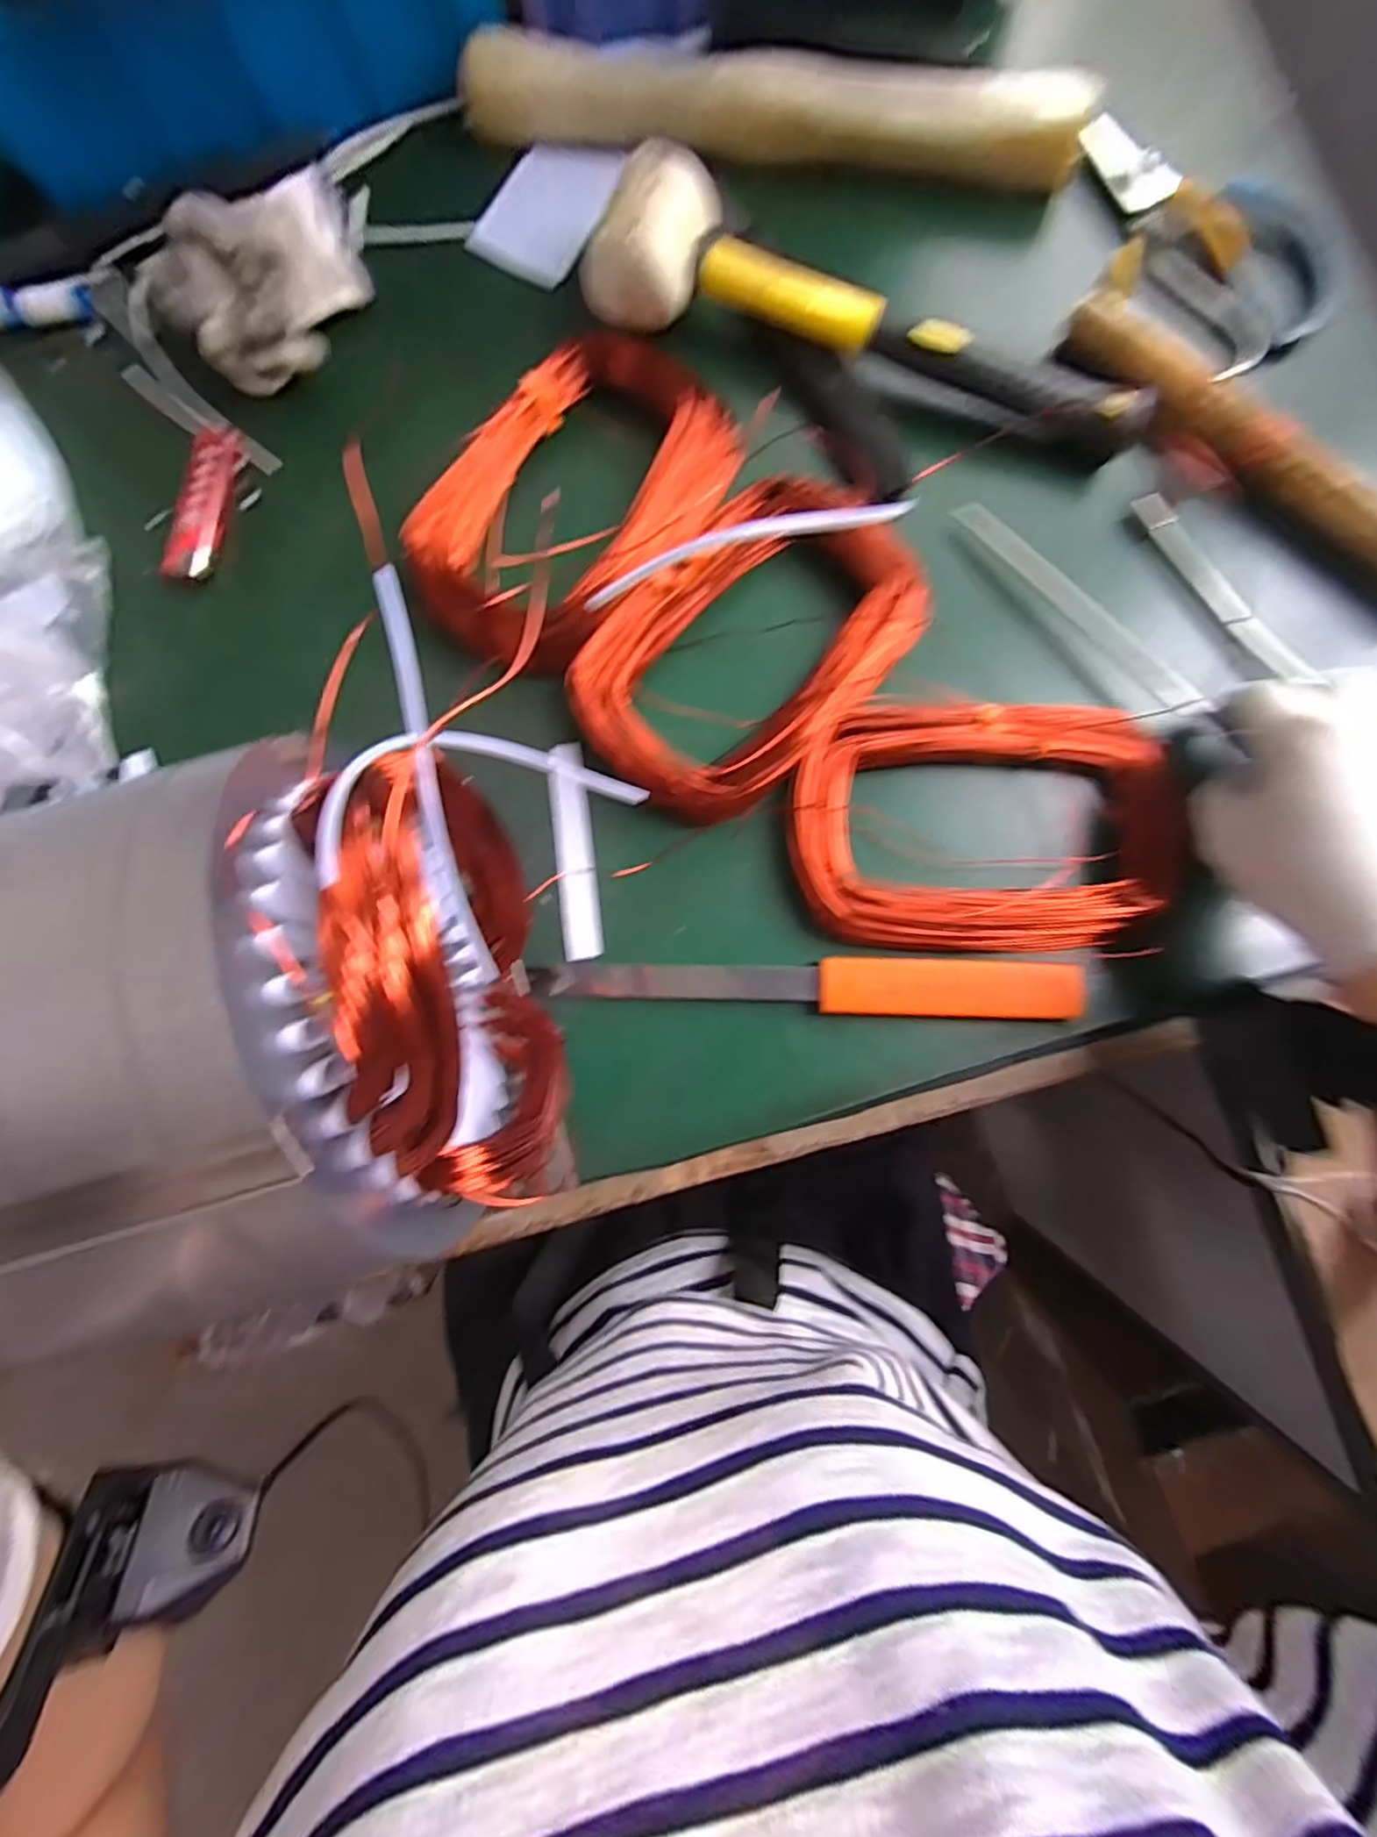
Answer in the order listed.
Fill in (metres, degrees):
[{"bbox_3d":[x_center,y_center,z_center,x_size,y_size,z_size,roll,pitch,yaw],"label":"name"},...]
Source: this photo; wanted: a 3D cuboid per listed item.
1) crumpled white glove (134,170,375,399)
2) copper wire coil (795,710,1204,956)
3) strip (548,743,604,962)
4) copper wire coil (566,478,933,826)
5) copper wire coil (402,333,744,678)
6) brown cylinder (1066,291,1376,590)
[{"bbox_3d":[-0.232,-0.340,0.339,0.109,0.042,0.105,0,86,2],"label":"crumpled white glove"},{"bbox_3d":[0.138,-0.045,0.302,0.174,0.020,0.116,2,87,1],"label":"copper wire coil"},{"bbox_3d":[-0.058,-0.035,0.322,0.019,0.004,0.109,-7,85,1],"label":"strip"},{"bbox_3d":[0.024,-0.132,0.311,0.169,0.028,0.125,-43,86,-2],"label":"copper wire coil"},{"bbox_3d":[-0.061,-0.212,0.323,0.122,0.020,0.172,41,88,4],"label":"copper wire coil"},{"bbox_3d":[0.281,-0.228,0.311,0.226,0.025,0.025,42,88,4],"label":"brown cylinder"}]

